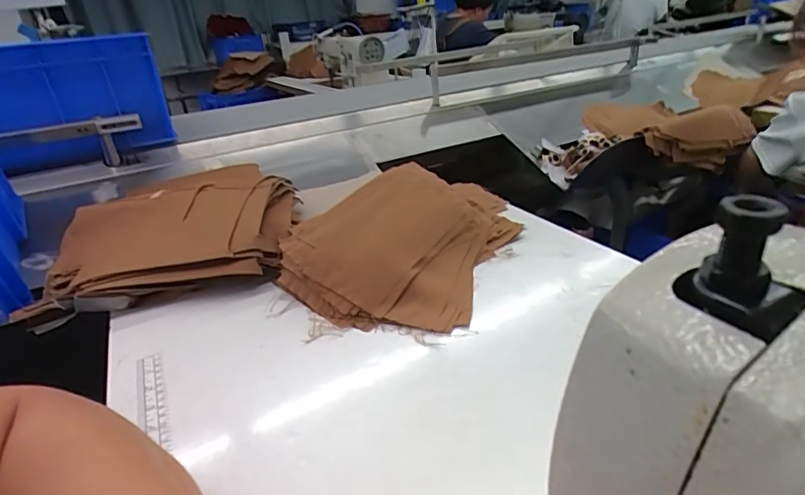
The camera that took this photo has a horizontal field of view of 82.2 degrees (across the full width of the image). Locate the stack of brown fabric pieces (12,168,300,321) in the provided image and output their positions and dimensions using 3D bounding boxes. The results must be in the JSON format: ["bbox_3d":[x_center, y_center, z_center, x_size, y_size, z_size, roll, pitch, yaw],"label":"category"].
[{"bbox_3d":[-0.293,-0.014,0.597,0.294,0.086,0.222,-10,28,-9],"label":"stack of brown fabric pieces"}]

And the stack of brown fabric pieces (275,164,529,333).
[{"bbox_3d":[0.000,-0.027,0.567,0.231,0.084,0.294,9,30,25],"label":"stack of brown fabric pieces"}]

